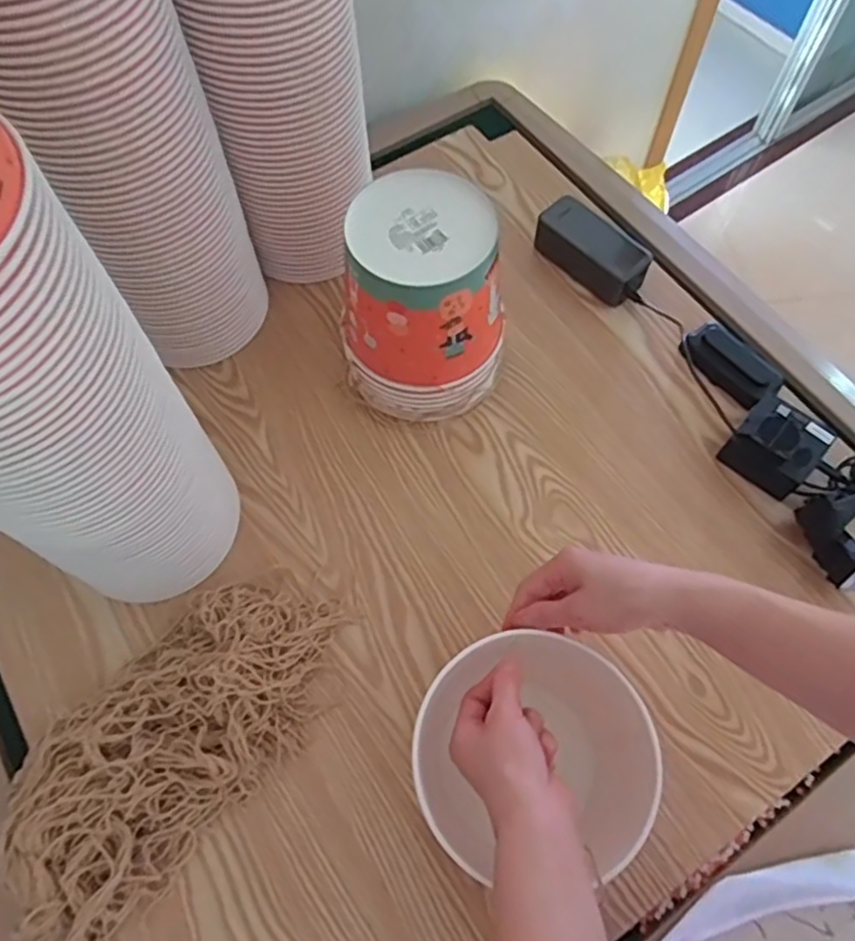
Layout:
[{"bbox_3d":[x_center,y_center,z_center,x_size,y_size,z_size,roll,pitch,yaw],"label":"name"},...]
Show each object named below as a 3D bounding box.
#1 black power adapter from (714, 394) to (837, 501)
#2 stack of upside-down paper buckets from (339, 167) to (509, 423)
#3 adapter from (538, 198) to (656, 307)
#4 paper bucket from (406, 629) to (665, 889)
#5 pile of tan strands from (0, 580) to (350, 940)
[{"bbox_3d":[0.343,-0.025,0.676,0.076,0.065,0.069,39,71,16],"label":"black power adapter"},{"bbox_3d":[0.002,-0.158,0.664,0.143,0.193,0.148,8,66,4],"label":"stack of upside-down paper buckets"},{"bbox_3d":[0.185,-0.245,0.773,0.135,0.054,0.055,41,72,17],"label":"adapter"},{"bbox_3d":[0.077,0.211,0.521,0.151,0.149,0.149,2,66,1],"label":"paper bucket"},{"bbox_3d":[-0.208,0.216,0.560,0.160,0.070,0.313,31,69,13],"label":"pile of tan strands"}]

